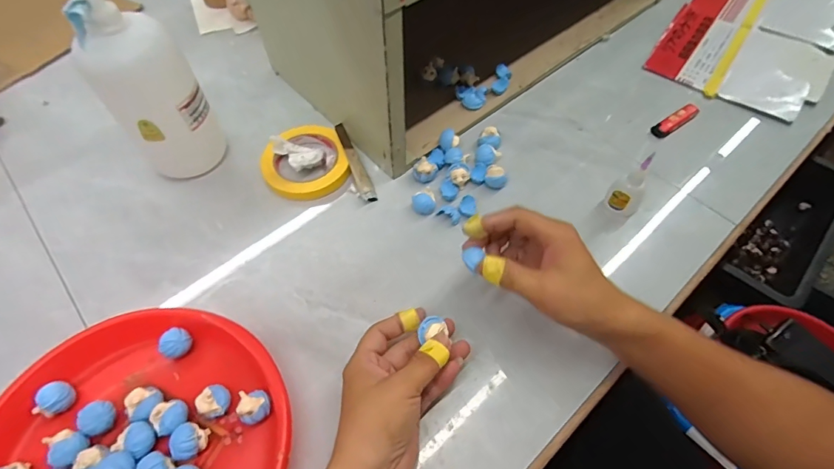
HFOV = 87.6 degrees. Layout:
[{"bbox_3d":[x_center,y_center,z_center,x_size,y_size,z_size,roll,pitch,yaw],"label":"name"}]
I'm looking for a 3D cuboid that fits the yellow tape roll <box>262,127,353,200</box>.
[{"bbox_3d":[-0.141,-0.092,0.540,0.100,0.022,0.101,0,58,0],"label":"yellow tape roll"}]

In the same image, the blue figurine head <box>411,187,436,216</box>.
[{"bbox_3d":[0.008,-0.037,0.508,0.026,0.022,0.025,-14,59,-8],"label":"blue figurine head"}]

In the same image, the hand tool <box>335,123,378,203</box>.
[{"bbox_3d":[-0.077,-0.090,0.539,0.019,0.027,0.113,-19,60,-11],"label":"hand tool"}]

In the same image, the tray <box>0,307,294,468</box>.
[{"bbox_3d":[-0.235,0.184,0.358,0.253,0.042,0.242,0,58,0],"label":"tray"}]

